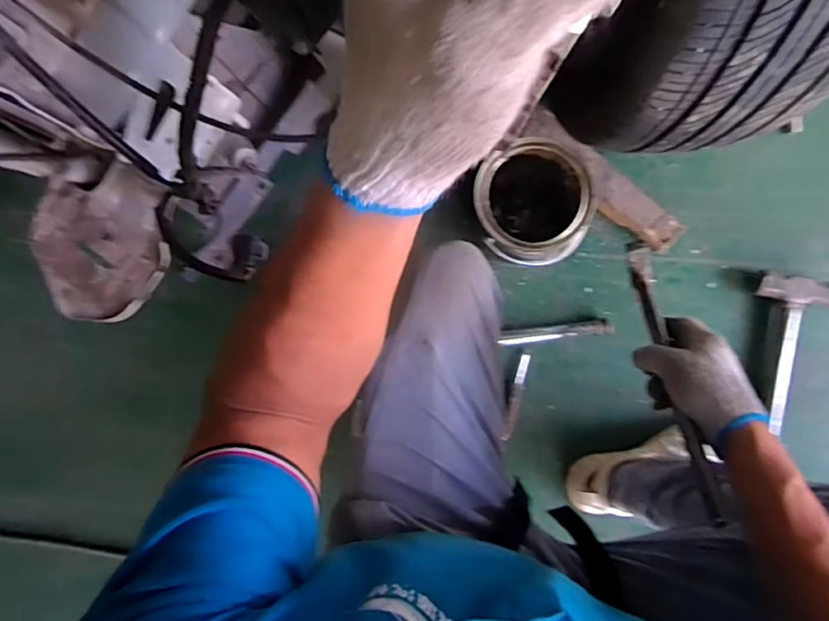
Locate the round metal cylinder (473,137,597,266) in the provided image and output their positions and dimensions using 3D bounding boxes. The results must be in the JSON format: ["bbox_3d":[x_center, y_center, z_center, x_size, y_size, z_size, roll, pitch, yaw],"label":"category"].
[{"bbox_3d":[0.176,-0.161,0.821,0.180,0.181,0.161,-42,87,2],"label":"round metal cylinder"}]

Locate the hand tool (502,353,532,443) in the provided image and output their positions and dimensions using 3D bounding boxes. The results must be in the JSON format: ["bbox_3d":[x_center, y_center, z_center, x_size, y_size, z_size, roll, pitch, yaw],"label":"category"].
[{"bbox_3d":[0.166,0.141,0.860,0.019,0.016,0.140,14,90,4],"label":"hand tool"}]

